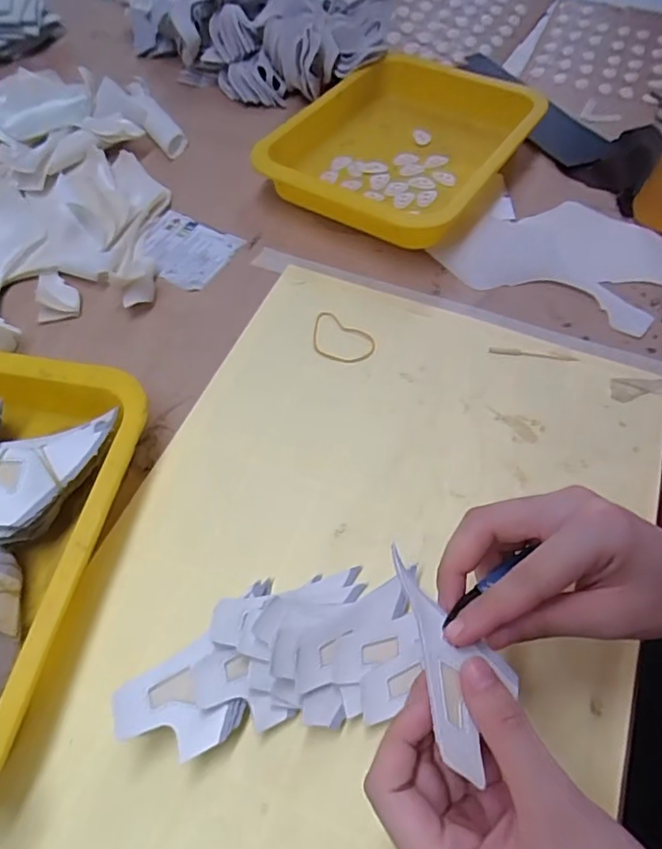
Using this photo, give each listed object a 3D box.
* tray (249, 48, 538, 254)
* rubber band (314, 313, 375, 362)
[{"bbox_3d":[0.070,-0.266,0.538,0.193,0.048,0.260,28,62,15],"label":"tray"},{"bbox_3d":[0.006,-0.066,0.438,0.058,0.004,0.039,33,63,18],"label":"rubber band"}]

